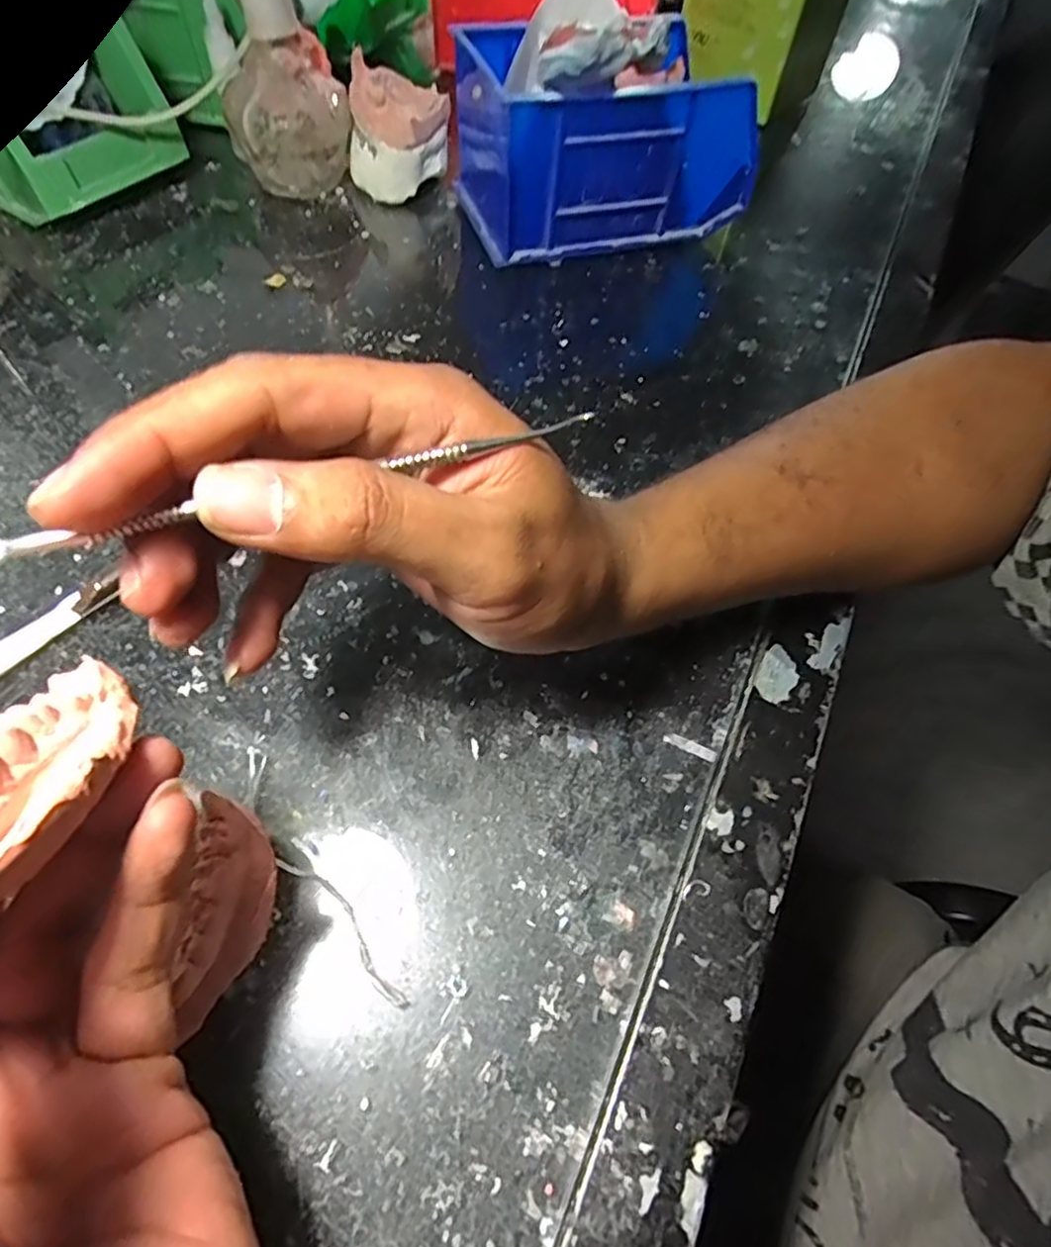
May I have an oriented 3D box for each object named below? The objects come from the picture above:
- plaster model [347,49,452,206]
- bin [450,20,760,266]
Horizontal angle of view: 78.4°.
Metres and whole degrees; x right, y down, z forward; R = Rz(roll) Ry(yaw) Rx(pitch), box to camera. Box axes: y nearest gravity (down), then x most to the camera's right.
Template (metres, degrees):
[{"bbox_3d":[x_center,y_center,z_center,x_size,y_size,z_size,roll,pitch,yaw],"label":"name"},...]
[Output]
[{"bbox_3d":[-0.083,-0.318,0.421,0.060,0.058,0.053,12,58,3],"label":"plaster model"},{"bbox_3d":[0.048,-0.302,0.404,0.175,0.089,0.111,-11,60,-11],"label":"bin"}]

